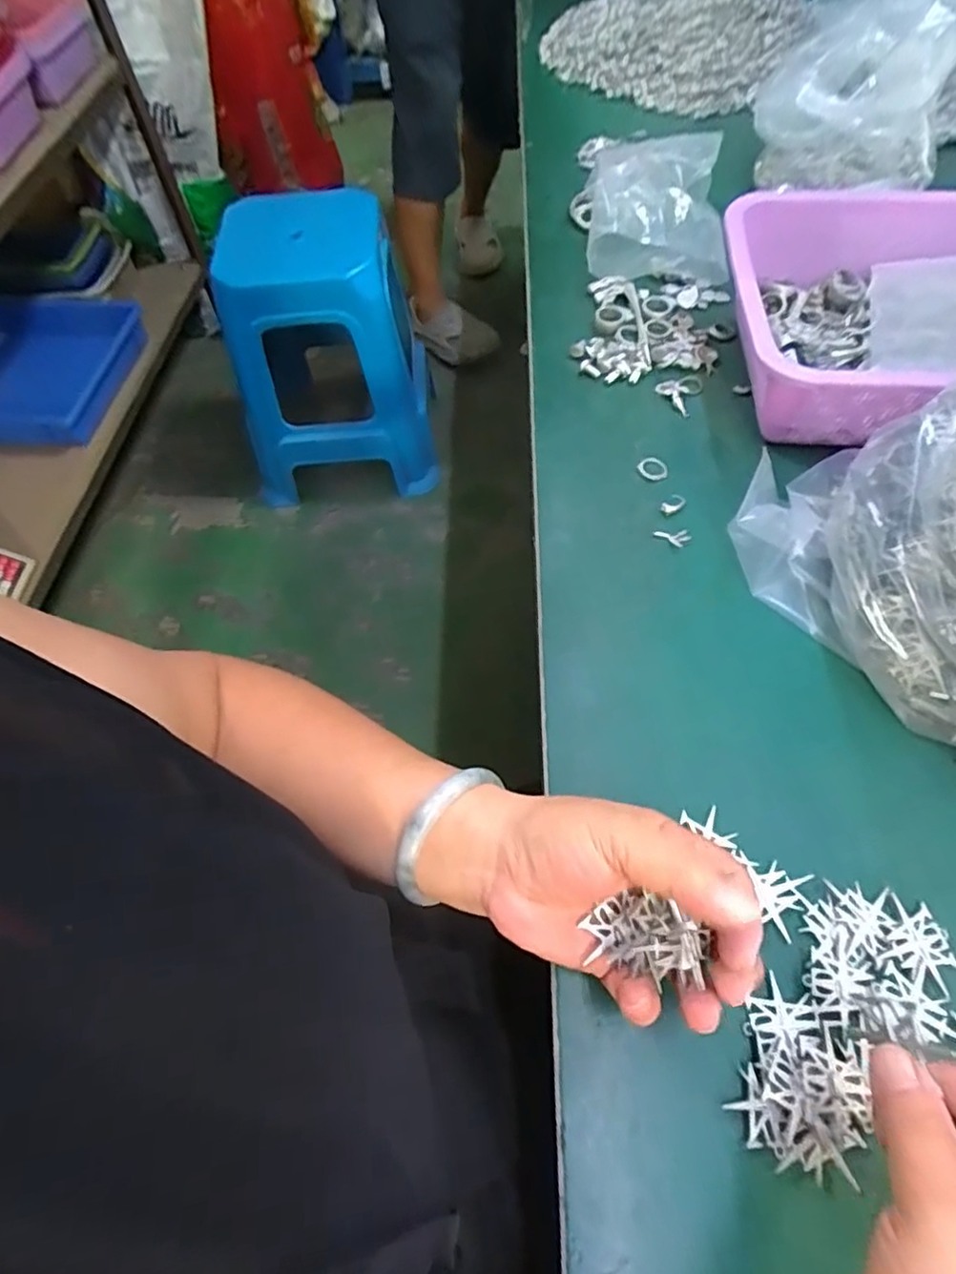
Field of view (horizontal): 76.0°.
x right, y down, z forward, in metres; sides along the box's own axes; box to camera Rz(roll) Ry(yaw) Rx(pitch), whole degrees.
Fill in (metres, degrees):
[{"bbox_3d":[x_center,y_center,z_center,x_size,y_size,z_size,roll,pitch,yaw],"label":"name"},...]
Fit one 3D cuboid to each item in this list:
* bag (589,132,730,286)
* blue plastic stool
[{"bbox_3d":[0.160,-0.396,0.556,0.115,0.060,0.158,1,61,4],"label":"bag"},{"bbox_3d":[-0.309,-0.554,1.250,0.387,0.508,0.294,-6,61,-1],"label":"blue plastic stool"}]

